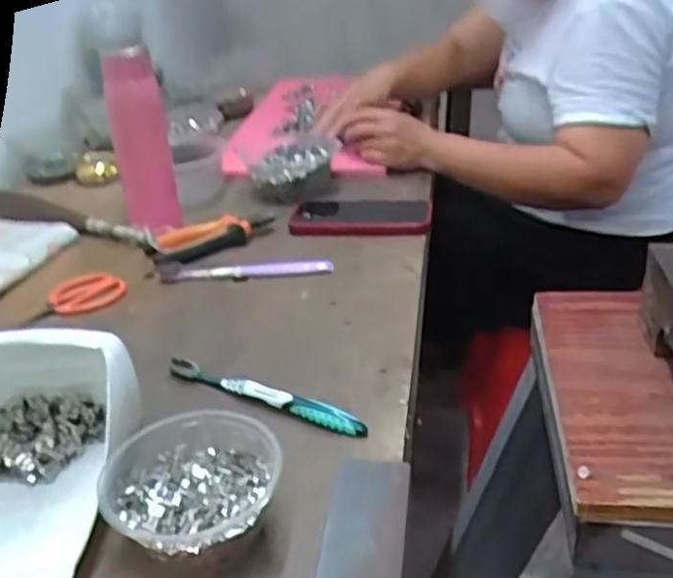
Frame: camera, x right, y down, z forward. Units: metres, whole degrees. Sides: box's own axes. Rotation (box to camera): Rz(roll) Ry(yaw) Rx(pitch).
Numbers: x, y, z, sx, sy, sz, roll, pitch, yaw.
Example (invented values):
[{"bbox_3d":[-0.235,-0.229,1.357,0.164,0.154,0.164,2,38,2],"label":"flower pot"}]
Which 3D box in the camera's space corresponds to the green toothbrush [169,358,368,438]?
[{"bbox_3d":[-0.059,0.082,0.557,0.183,0.015,0.012,12,33,29],"label":"green toothbrush"}]

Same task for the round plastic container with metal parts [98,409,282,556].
[{"bbox_3d":[-0.088,0.125,0.442,0.106,0.048,0.107,-7,28,-4],"label":"round plastic container with metal parts"}]

